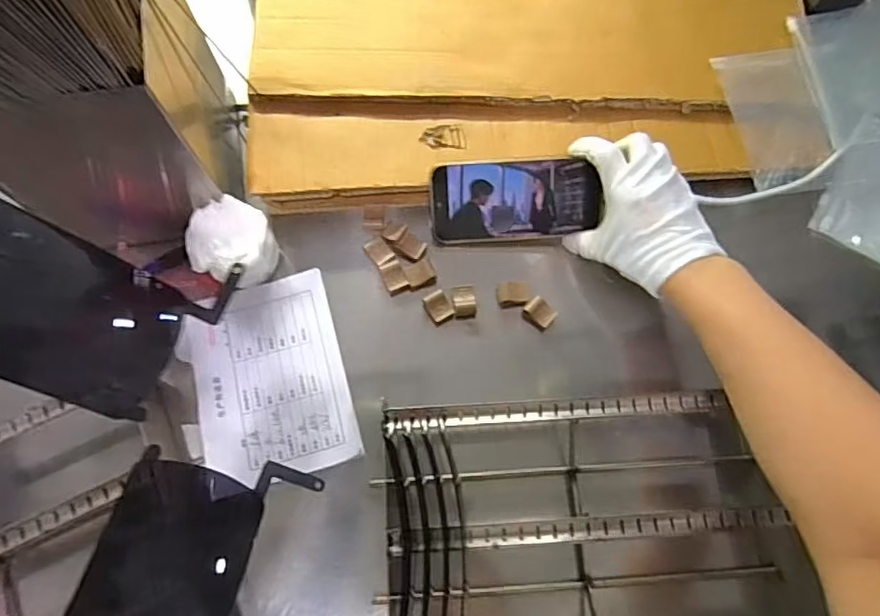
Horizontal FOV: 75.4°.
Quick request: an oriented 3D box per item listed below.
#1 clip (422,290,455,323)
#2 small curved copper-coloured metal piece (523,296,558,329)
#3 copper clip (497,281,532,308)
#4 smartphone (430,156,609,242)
[{"bbox_3d":[-0.001,-0.001,0.520,0.021,0.006,0.028,-31,75,-12],"label":"clip"},{"bbox_3d":[0.092,0.005,0.520,0.022,0.010,0.027,-43,78,-14],"label":"small curved copper-coloured metal piece"},{"bbox_3d":[0.069,-0.013,0.530,0.031,0.010,0.022,-1,72,-3],"label":"copper clip"},{"bbox_3d":[0.068,-0.099,0.529,0.150,0.006,0.075,-5,113,2],"label":"smartphone"}]

